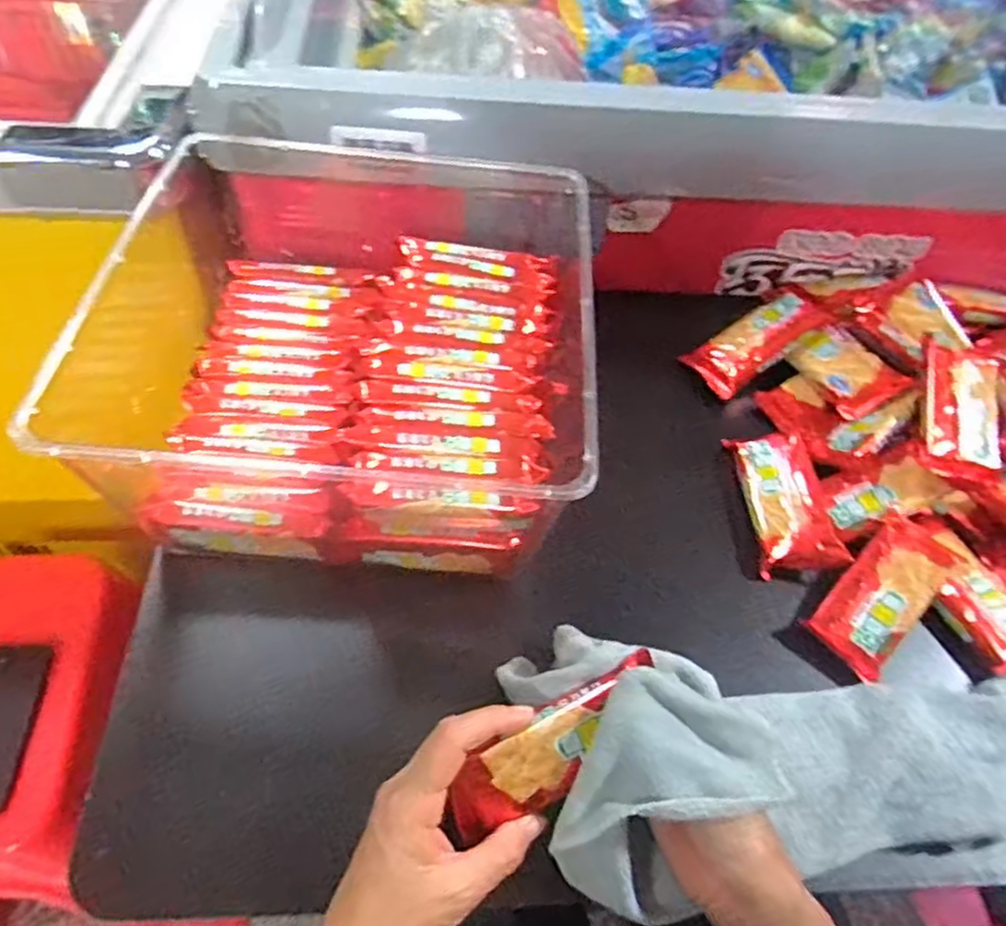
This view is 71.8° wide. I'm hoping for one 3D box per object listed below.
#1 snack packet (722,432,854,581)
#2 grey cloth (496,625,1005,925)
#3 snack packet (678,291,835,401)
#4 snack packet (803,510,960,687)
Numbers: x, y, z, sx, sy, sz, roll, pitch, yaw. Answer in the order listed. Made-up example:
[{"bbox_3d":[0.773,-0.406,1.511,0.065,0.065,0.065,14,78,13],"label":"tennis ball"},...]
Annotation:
[{"bbox_3d":[0.210,0.027,0.516,0.054,0.023,0.116,3,52,-3],"label":"snack packet"},{"bbox_3d":[0.192,0.159,0.410,0.358,0.081,0.137,2,52,-17],"label":"grey cloth"},{"bbox_3d":[0.219,-0.106,0.599,0.119,0.012,0.053,-34,61,-5],"label":"snack packet"},{"bbox_3d":[0.262,0.084,0.473,0.119,0.014,0.050,-36,64,-28],"label":"snack packet"}]

